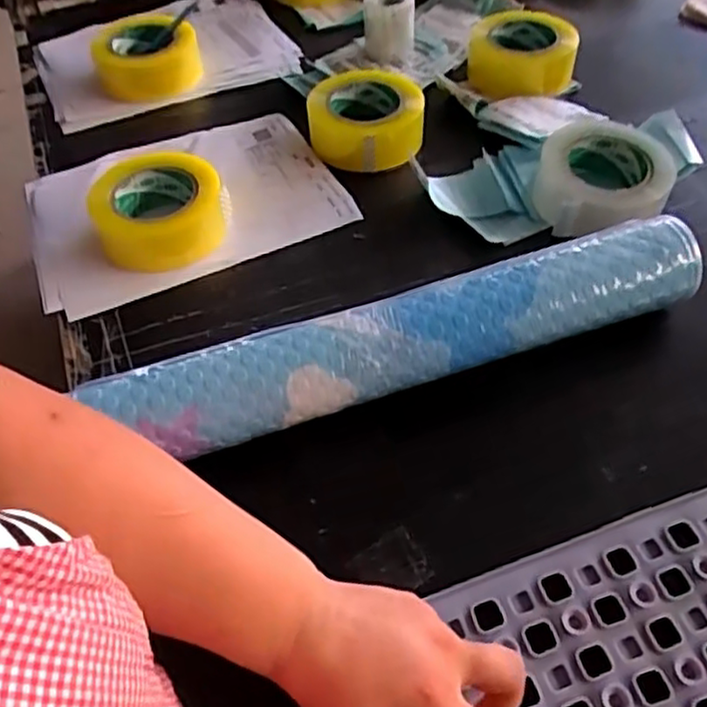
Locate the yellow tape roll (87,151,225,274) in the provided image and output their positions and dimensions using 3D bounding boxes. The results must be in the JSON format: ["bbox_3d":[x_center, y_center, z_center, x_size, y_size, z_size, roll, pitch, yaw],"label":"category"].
[{"bbox_3d":[-0.190,-0.141,0.689,0.119,0.056,0.119,-1,51,1],"label":"yellow tape roll"}]

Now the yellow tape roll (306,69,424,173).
[{"bbox_3d":[0.015,-0.265,0.789,0.128,0.048,0.128,1,51,2],"label":"yellow tape roll"}]

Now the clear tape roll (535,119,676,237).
[{"bbox_3d":[0.242,-0.166,0.686,0.124,0.058,0.132,-1,51,1],"label":"clear tape roll"}]

